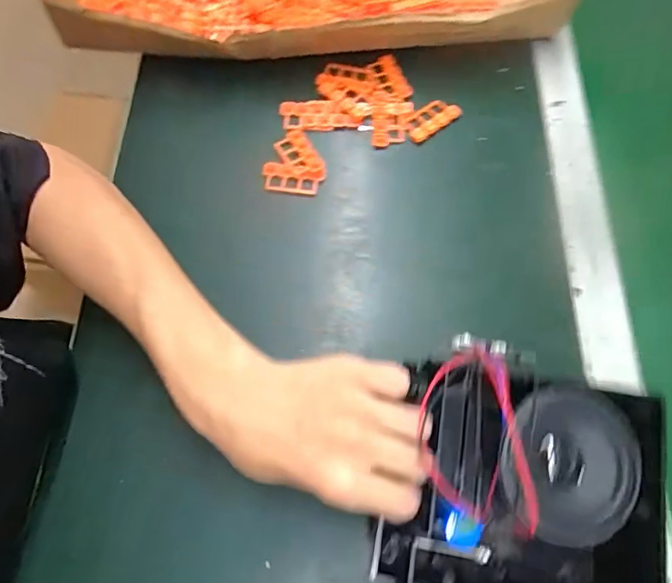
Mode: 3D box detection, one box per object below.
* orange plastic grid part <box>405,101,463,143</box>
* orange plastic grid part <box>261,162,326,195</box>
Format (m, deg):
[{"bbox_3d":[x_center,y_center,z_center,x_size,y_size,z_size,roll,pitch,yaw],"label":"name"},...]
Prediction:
[{"bbox_3d":[0.089,-0.162,0.460,0.053,0.008,0.026,-33,71,-13],"label":"orange plastic grid part"},{"bbox_3d":[-0.039,-0.101,0.437,0.055,0.004,0.027,8,68,3],"label":"orange plastic grid part"}]

